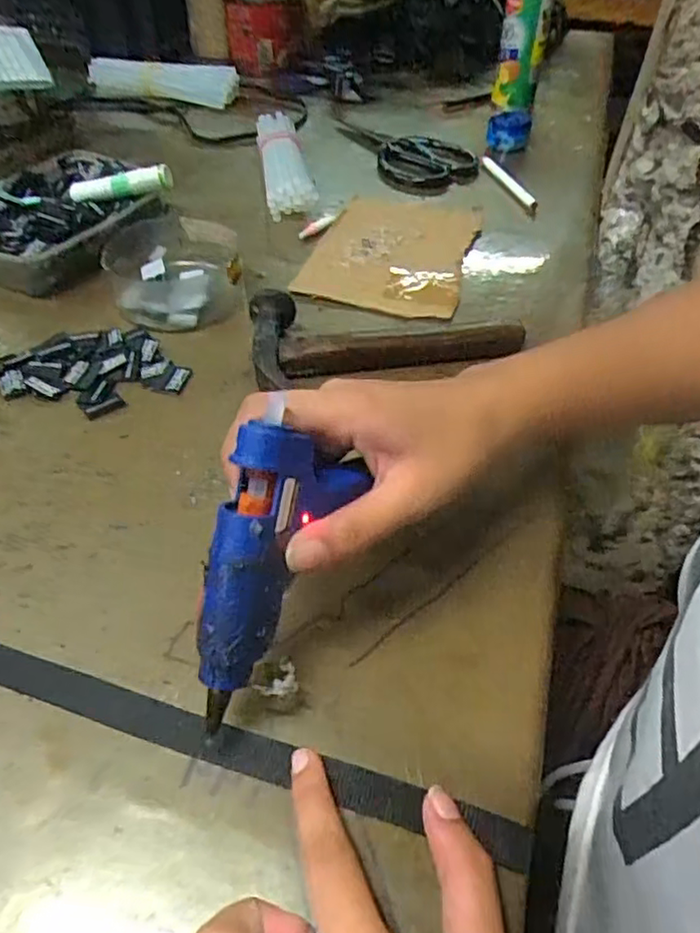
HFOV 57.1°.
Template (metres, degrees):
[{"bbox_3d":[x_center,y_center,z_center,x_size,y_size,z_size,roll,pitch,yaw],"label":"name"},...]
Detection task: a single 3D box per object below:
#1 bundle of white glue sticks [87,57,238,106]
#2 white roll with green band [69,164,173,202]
[{"bbox_3d":[-0.228,-0.469,0.780,0.181,0.035,0.040,10,47,7],"label":"bundle of white glue sticks"},{"bbox_3d":[-0.188,-0.230,0.525,0.087,0.016,0.012,-6,46,9],"label":"white roll with green band"}]

